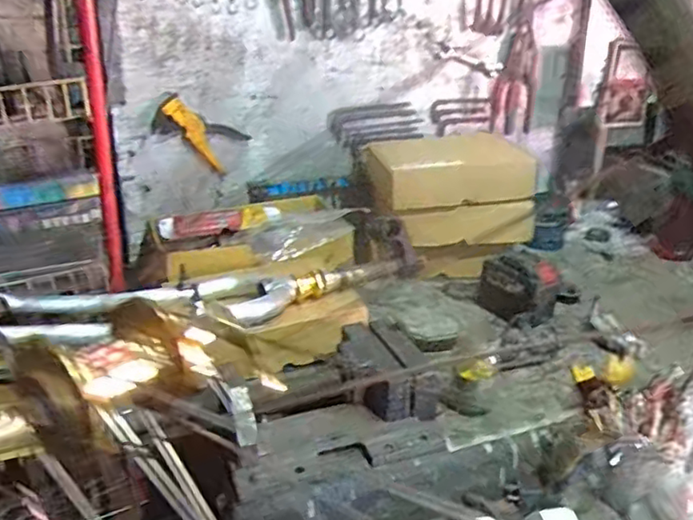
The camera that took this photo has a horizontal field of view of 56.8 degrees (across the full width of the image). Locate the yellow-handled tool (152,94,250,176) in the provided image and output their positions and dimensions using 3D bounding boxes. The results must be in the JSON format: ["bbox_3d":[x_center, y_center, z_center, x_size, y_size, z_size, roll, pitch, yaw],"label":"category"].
[{"bbox_3d":[-0.271,-0.230,1.185,0.175,0.085,0.030,25,3,-43],"label":"yellow-handled tool"}]

